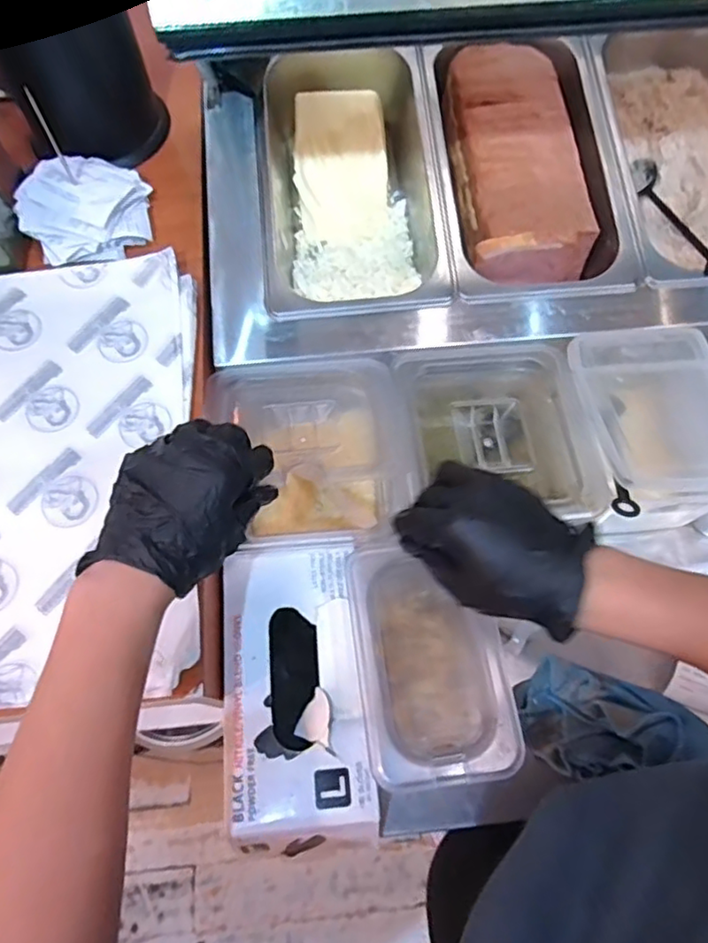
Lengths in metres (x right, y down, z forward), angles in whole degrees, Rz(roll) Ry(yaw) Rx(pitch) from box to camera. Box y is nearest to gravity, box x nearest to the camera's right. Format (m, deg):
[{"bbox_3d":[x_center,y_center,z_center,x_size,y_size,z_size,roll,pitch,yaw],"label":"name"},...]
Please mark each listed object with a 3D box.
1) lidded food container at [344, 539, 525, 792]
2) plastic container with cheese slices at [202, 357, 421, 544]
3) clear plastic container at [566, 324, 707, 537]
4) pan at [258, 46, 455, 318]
[{"bbox_3d":[0.055,0.145,0.476,0.102,0.074,0.168,-8,67,-3],"label":"lidded food container"},{"bbox_3d":[-0.034,-0.016,0.541,0.156,0.095,0.156,-10,67,-4],"label":"plastic container with cheese slices"},{"bbox_3d":[0.257,-0.035,0.555,0.131,0.098,0.164,-7,67,-2],"label":"clear plastic container"},{"bbox_3d":[-0.003,-0.275,0.626,0.175,0.089,0.293,-4,67,-1],"label":"pan"}]

